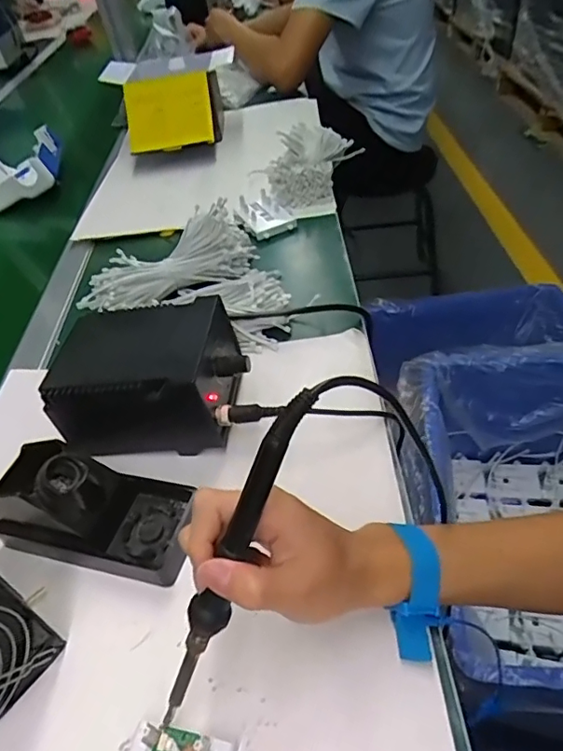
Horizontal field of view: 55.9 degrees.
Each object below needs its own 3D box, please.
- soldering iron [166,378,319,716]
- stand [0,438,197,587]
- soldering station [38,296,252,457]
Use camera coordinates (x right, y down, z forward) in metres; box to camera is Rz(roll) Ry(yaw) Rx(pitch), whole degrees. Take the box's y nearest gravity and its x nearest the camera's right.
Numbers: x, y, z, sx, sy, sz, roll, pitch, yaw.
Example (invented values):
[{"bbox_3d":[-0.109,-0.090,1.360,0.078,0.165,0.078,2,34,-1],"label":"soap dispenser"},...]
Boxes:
[{"bbox_3d":[-0.026,0.097,0.280,0.021,0.200,0.022,30,15,32],"label":"soldering iron"},{"bbox_3d":[-0.144,0.095,0.401,0.148,0.076,0.076,6,46,15],"label":"stand"},{"bbox_3d":[-0.111,0.000,0.478,0.158,0.088,0.119,-2,45,8],"label":"soldering station"}]

